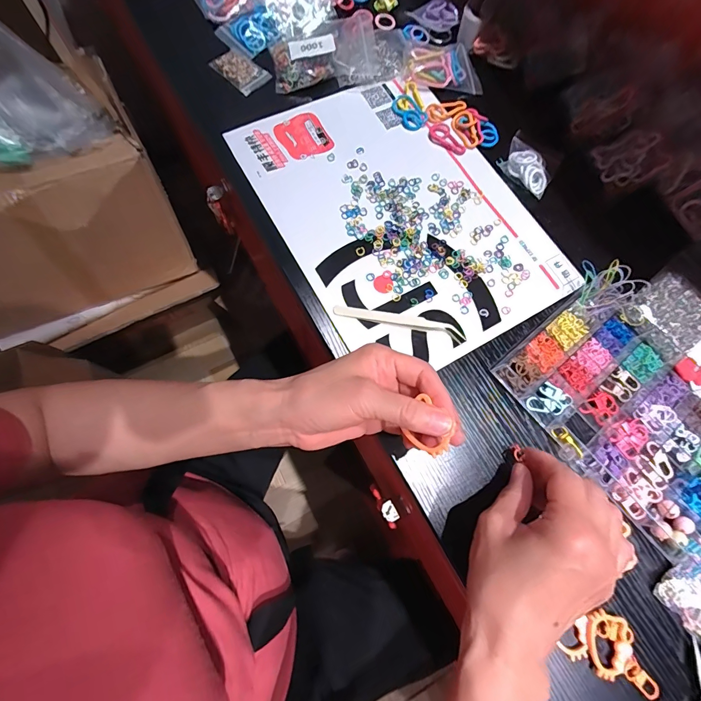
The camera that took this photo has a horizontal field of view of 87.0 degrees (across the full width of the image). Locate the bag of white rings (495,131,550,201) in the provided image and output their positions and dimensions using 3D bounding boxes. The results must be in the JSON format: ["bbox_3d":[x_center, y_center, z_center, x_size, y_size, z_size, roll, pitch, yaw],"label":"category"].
[{"bbox_3d":[0.196,-0.204,0.402,0.064,0.020,0.050,42,75,8],"label":"bag of white rings"}]

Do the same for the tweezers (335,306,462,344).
[{"bbox_3d":[0.045,-0.028,0.344,0.120,0.009,0.015,13,73,0],"label":"tweezers"}]

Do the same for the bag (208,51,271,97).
[{"bbox_3d":[-0.129,-0.322,0.427,0.063,0.016,0.038,39,75,7],"label":"bag"}]

